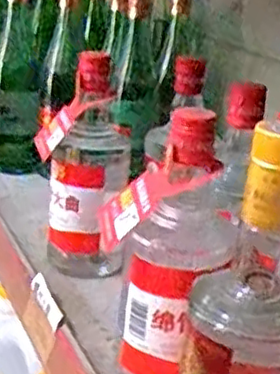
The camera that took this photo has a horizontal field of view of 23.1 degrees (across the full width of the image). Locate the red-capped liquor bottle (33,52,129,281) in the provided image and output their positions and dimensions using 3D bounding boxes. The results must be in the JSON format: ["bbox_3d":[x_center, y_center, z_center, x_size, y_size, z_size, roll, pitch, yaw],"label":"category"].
[{"bbox_3d":[-0.063,-0.015,0.668,0.069,0.215,0.079,-5,23,-22],"label":"red-capped liquor bottle"}]

